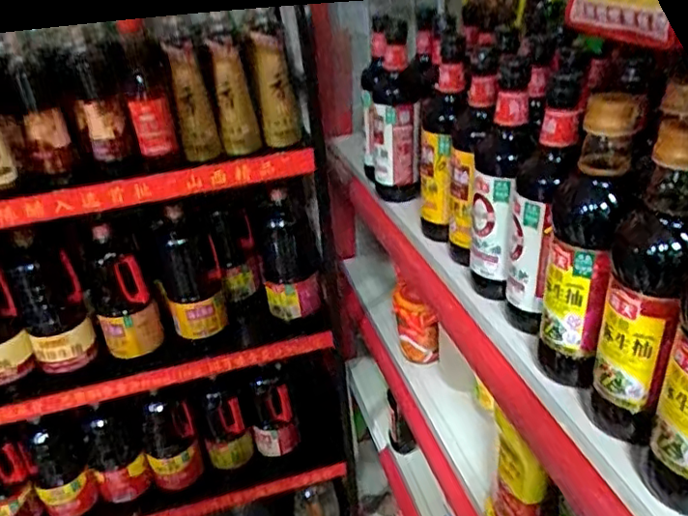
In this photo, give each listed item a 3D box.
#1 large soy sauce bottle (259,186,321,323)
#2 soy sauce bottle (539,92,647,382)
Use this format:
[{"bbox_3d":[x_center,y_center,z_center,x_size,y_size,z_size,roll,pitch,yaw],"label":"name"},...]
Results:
[{"bbox_3d":[-0.112,-0.007,1.202,0.116,0.245,0.105,-11,31,-9],"label":"large soy sauce bottle"},{"bbox_3d":[0.210,-0.003,0.524,0.062,0.263,0.061,11,34,26],"label":"soy sauce bottle"}]

